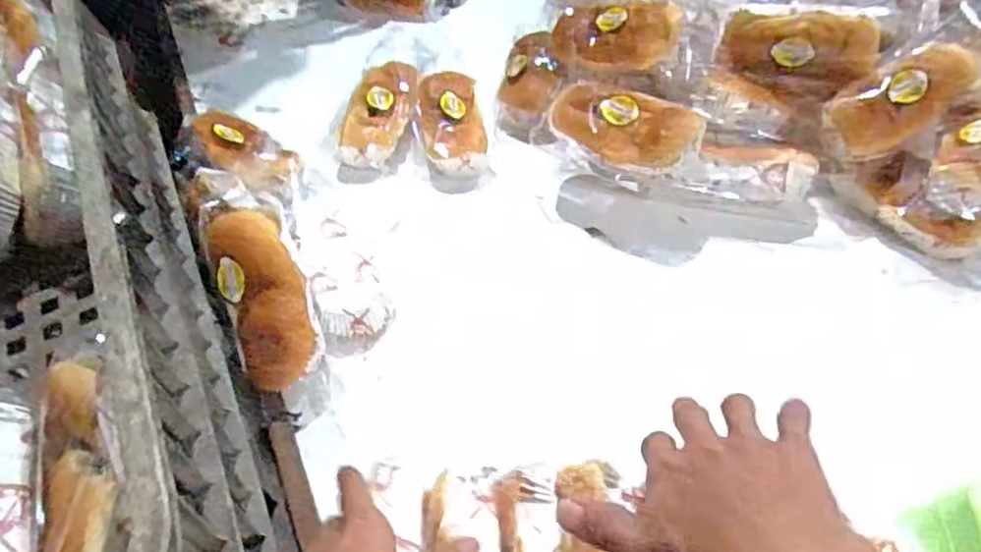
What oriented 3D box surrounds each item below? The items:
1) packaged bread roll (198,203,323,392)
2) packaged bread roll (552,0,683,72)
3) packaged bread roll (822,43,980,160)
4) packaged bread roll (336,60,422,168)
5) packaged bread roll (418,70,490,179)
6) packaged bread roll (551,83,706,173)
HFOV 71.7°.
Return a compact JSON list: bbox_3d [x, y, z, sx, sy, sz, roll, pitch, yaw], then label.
[{"bbox_3d":[-0.179,0.009,0.534,0.066,0.043,0.158,-22,78,-14],"label":"packaged bread roll"},{"bbox_3d":[0.125,-0.244,0.683,0.141,0.050,0.060,17,52,39],"label":"packaged bread roll"},{"bbox_3d":[0.366,-0.156,0.603,0.147,0.045,0.060,-29,53,1],"label":"packaged bread roll"},{"bbox_3d":[-0.119,-0.176,0.721,0.064,0.032,0.133,13,68,13],"label":"packaged bread roll"},{"bbox_3d":[-0.041,-0.160,0.720,0.070,0.049,0.137,-6,51,-2],"label":"packaged bread roll"},{"bbox_3d":[0.116,-0.136,0.606,0.137,0.037,0.069,25,58,24],"label":"packaged bread roll"}]

